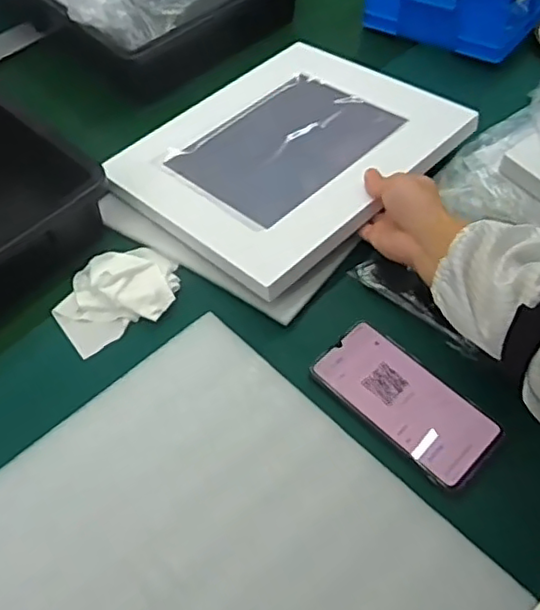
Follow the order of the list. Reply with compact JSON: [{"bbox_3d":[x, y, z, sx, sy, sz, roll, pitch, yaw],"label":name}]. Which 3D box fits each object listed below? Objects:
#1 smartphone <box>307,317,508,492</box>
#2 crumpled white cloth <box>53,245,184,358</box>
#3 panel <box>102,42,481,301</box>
[{"bbox_3d":[0.108,0.075,0.507,0.071,0.009,0.144,-38,62,-23],"label":"smartphone"},{"bbox_3d":[-0.137,-0.016,0.562,0.109,0.029,0.084,-25,57,-15],"label":"crumpled white cloth"},{"bbox_3d":[0.012,-0.157,0.635,0.264,0.028,0.294,33,64,31],"label":"panel"}]

